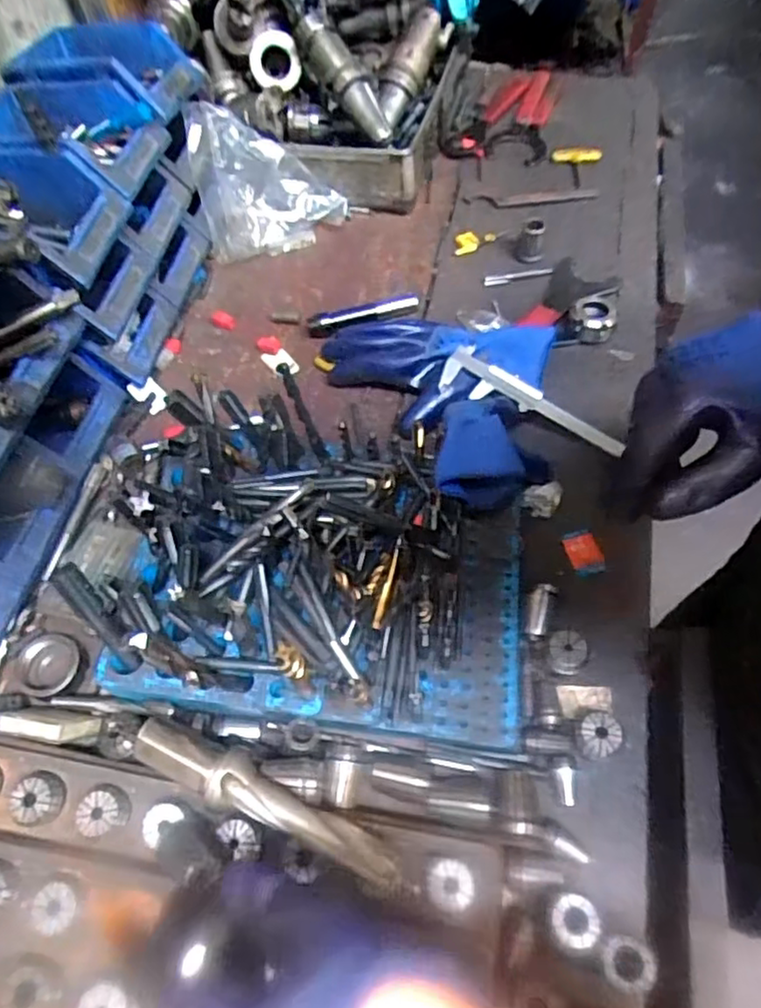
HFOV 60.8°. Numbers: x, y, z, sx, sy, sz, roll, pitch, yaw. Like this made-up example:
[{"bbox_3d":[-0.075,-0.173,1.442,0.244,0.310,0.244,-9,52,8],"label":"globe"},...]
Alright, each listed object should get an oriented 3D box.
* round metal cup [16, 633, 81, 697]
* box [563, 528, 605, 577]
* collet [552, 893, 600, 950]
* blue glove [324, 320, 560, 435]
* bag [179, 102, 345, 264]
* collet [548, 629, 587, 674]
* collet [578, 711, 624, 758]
[{"bbox_3d":[-0.260,0.124,0.506,0.048,0.009,0.045,-1,59,2],"label":"round metal cup"},{"bbox_3d":[0.173,0.040,0.552,0.031,0.005,0.041,-14,59,-5],"label":"box"},{"bbox_3d":[0.116,0.254,0.394,0.026,0.034,0.027,0,56,0],"label":"collet"},{"bbox_3d":[0.055,-0.134,0.625,0.223,0.035,0.116,-6,59,0],"label":"blue glove"},{"bbox_3d":[-0.121,-0.358,0.722,0.158,0.136,0.082,-11,59,-4],"label":"bag"},{"bbox_3d":[0.135,0.113,0.479,0.027,0.032,0.029,-1,59,2],"label":"collet"},{"bbox_3d":[0.149,0.164,0.451,0.027,0.036,0.028,-1,59,2],"label":"collet"}]

